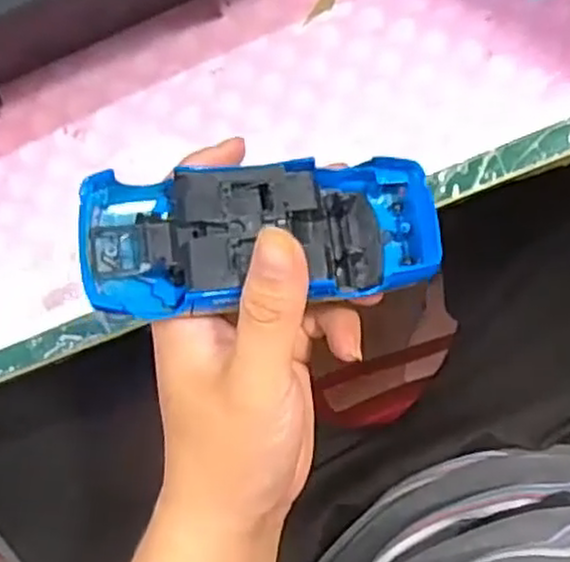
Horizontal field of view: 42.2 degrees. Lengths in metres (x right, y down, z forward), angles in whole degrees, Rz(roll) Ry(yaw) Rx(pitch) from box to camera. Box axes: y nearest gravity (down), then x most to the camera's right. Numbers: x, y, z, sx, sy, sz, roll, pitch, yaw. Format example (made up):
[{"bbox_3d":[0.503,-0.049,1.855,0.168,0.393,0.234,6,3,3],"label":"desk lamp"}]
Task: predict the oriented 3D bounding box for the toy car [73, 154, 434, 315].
[{"bbox_3d":[-0.009,-0.017,0.280,0.129,0.029,0.051,-6,87,-11],"label":"toy car"}]

